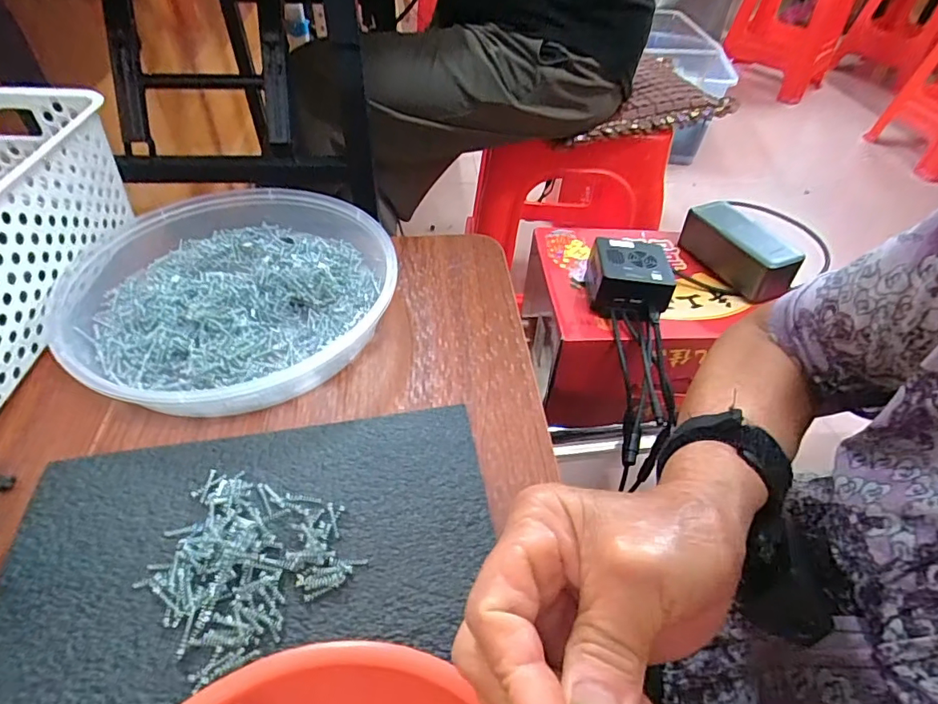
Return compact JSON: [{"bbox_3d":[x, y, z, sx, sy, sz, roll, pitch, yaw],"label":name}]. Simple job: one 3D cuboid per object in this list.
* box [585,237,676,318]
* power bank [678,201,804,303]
[{"bbox_3d":[0.165,-0.077,0.546,0.076,0.048,0.084,8,46,1],"label":"box"},{"bbox_3d":[0.306,-0.115,0.594,0.050,0.056,0.139,-17,50,-19],"label":"power bank"}]

